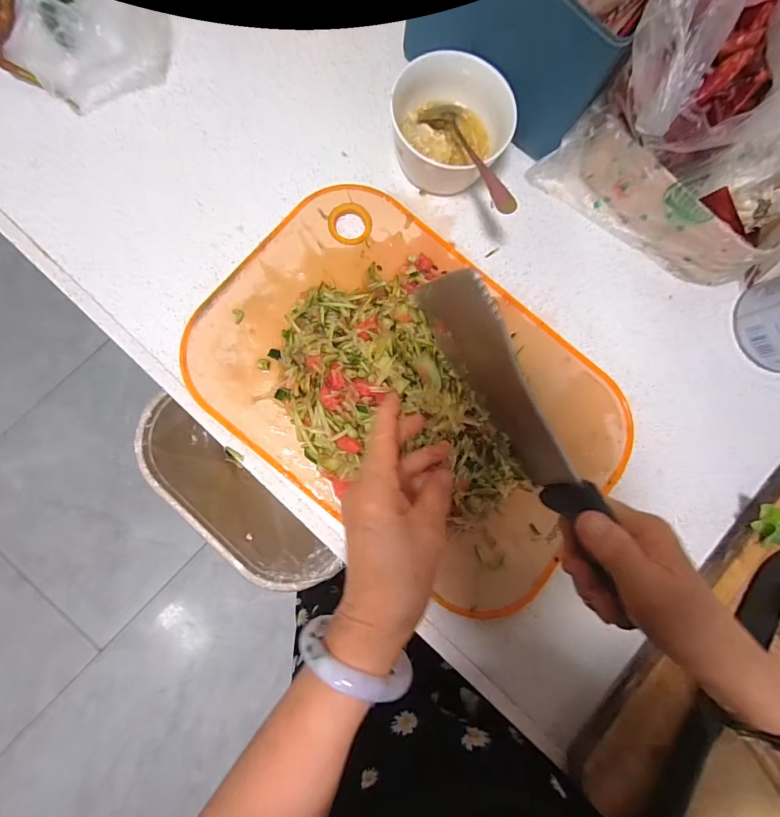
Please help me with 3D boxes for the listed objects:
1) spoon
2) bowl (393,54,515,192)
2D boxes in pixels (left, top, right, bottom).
[{"bbox_3d":[0.072,-0.230,0.364,0.032,0.016,0.154,-21,66,-7],"label":"spoon"},{"bbox_3d":[0.053,-0.270,0.387,0.116,0.067,0.092,24,83,-2],"label":"bowl"}]

